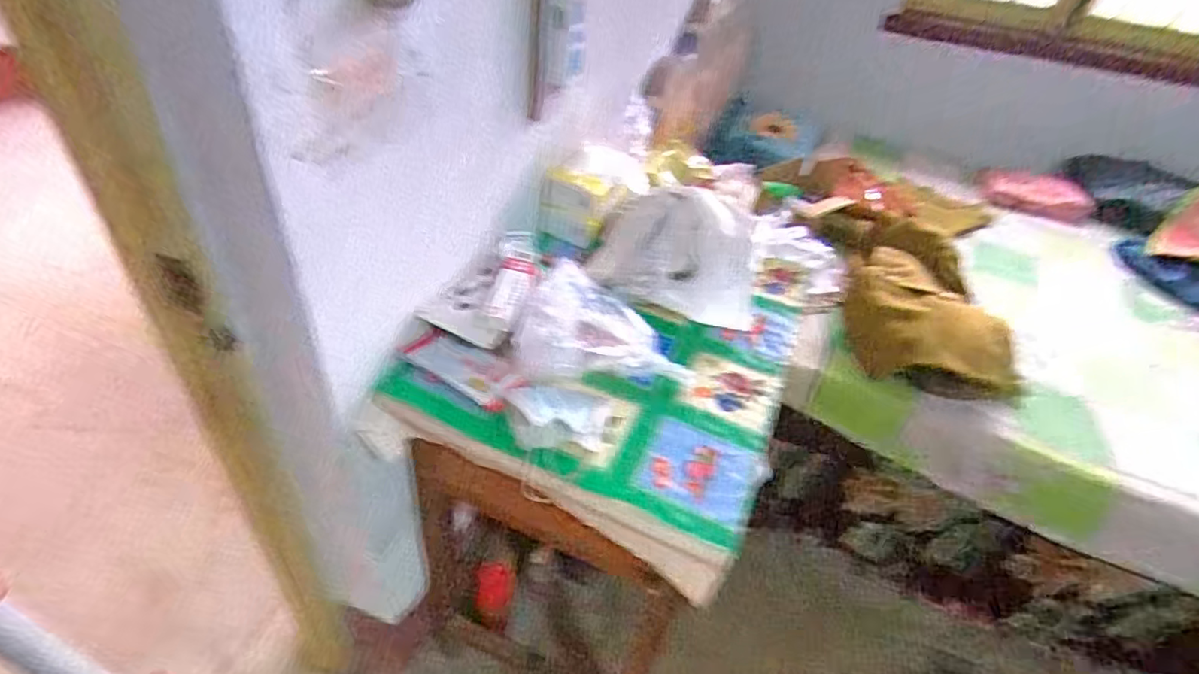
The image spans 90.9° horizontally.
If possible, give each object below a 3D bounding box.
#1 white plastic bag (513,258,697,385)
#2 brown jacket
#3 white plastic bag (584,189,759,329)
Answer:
[{"bbox_3d":[0.017,-0.016,0.808,0.226,0.096,0.189,11,40,4],"label":"white plastic bag"},{"bbox_3d":[0.712,-0.108,1.358,0.379,0.155,0.607,11,40,4],"label":"brown jacket"},{"bbox_3d":[0.139,-0.155,1.021,0.268,0.069,0.327,12,40,5],"label":"white plastic bag"}]

